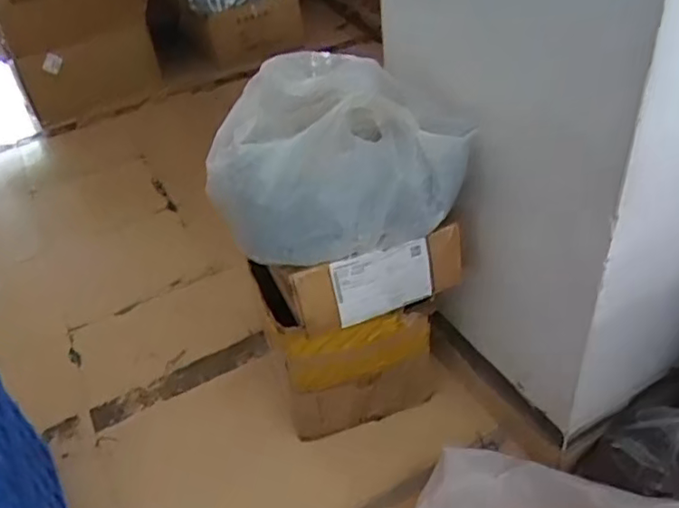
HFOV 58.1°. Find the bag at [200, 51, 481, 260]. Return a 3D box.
[{"bbox_3d":[-0.001,-0.191,1.203,0.494,0.318,0.264,-17,40,-12],"label":"bag"}]

